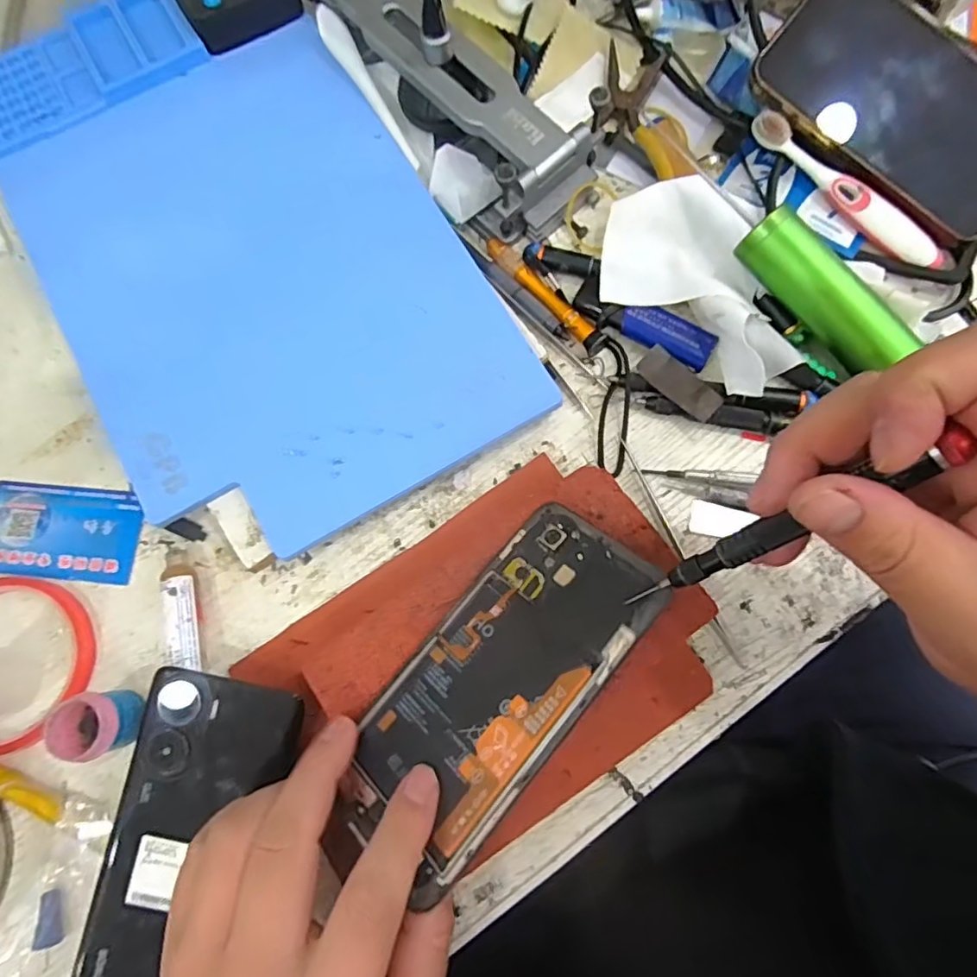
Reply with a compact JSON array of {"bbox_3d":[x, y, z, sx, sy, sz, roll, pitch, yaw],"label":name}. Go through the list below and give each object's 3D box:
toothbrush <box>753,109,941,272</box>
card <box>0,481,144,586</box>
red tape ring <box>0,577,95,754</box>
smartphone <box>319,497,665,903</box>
[{"bbox_3d":[0.207,-0.170,0.338,0.132,0.026,0.016,38,82,7],"label":"toothbrush"},{"bbox_3d":[-0.239,0.025,0.327,0.086,0.004,0.053,4,77,3],"label":"card"},{"bbox_3d":[-0.253,0.090,0.304,0.086,0.015,0.090,-1,77,3],"label":"red tape ring"},{"bbox_3d":[0.001,0.087,0.249,0.074,0.005,0.171,33,77,33],"label":"smartphone"}]

